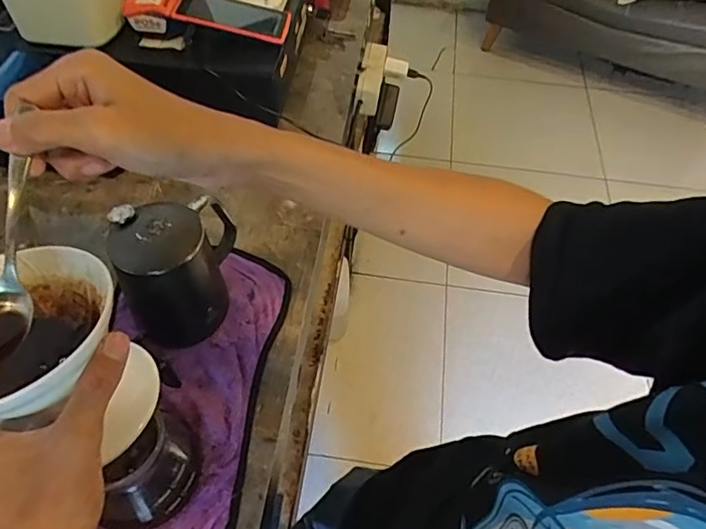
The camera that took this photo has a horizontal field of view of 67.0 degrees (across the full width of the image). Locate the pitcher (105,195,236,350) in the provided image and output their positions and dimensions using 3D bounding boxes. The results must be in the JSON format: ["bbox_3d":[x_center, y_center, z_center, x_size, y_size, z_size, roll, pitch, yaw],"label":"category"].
[{"bbox_3d":[-0.172,0.002,0.547,0.124,0.137,0.084,-23,57,-19],"label":"pitcher"}]

